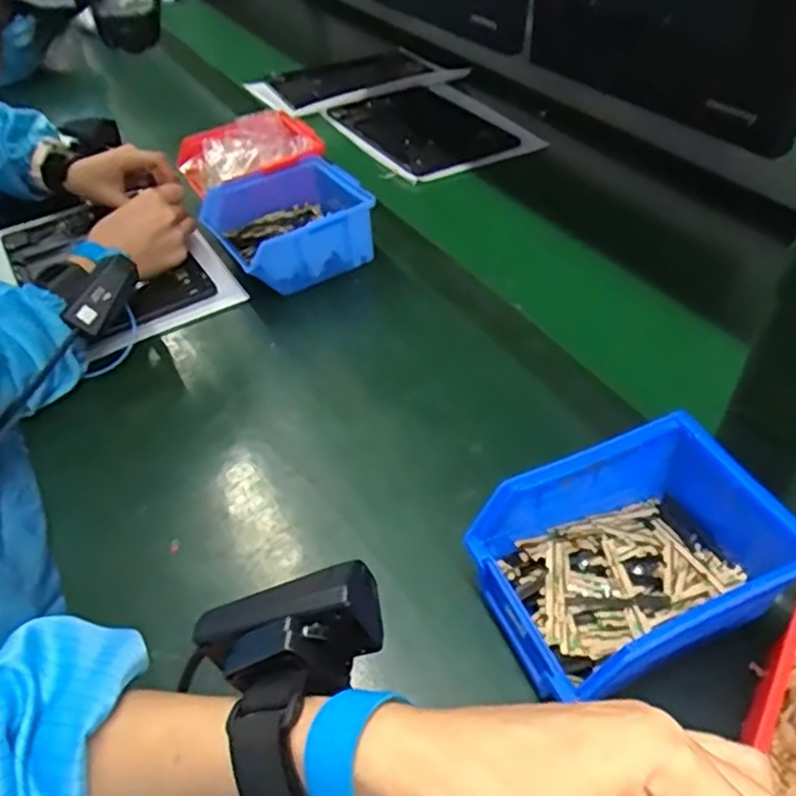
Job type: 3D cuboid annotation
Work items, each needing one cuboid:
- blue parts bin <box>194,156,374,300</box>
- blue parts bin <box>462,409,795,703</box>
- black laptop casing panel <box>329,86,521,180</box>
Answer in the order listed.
[{"bbox_3d":[-0.100,-0.162,0.631,0.132,0.074,0.127,-23,50,-21],"label":"blue parts bin"},{"bbox_3d":[0.125,0.088,0.352,0.151,0.078,0.109,-16,48,-16],"label":"blue parts bin"},{"bbox_3d":[0.038,-0.353,0.856,0.168,0.013,0.244,-20,49,-19],"label":"black laptop casing panel"}]

